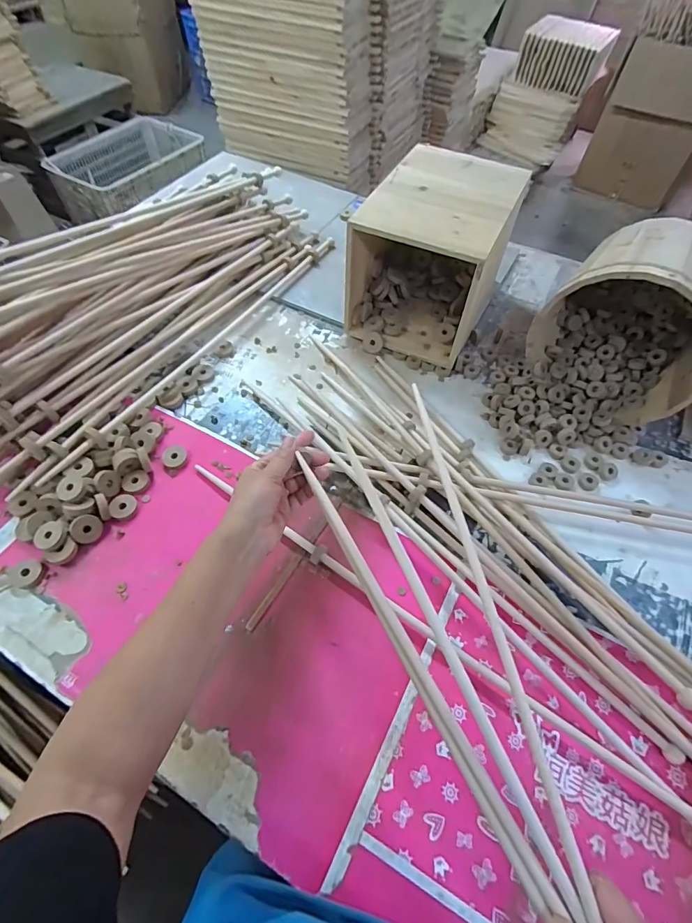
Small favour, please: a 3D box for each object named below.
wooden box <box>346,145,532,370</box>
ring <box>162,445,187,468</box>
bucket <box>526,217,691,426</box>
[{"bbox_3d":[0.148,-0.347,0.722,0.198,0.196,0.275,22,60,13],"label":"wooden box"},{"bbox_3d":[-0.247,-0.008,0.622,0.032,0.009,0.035,0,60,0],"label":"ring"},{"bbox_3d":[0.433,-0.216,0.629,0.225,0.193,0.239,37,64,21],"label":"bucket"}]

